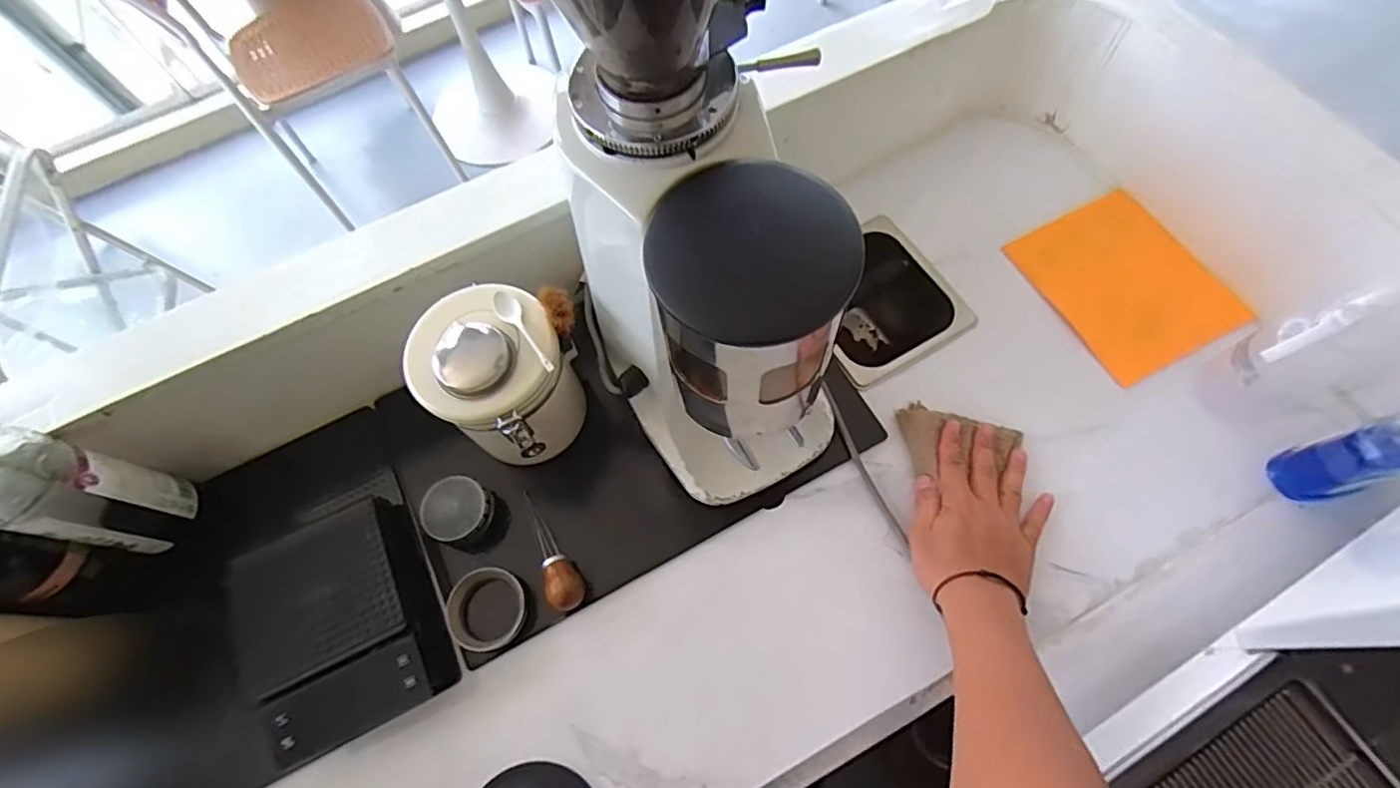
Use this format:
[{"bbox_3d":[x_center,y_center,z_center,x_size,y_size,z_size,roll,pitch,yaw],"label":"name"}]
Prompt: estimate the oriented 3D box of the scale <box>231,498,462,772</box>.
[{"bbox_3d":[-0.316,0.204,0.543,0.144,0.064,0.181,-24,79,-10],"label":"scale"}]

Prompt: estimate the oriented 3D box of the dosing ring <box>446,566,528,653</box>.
[{"bbox_3d":[-0.193,0.196,0.568,0.069,0.023,0.071,-1,66,3],"label":"dosing ring"}]

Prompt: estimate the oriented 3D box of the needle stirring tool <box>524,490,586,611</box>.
[{"bbox_3d":[-0.138,0.143,0.586,0.031,0.026,0.121,-20,67,-5],"label":"needle stirring tool"}]

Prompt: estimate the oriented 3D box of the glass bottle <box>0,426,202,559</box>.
[{"bbox_3d":[-0.529,0.064,0.475,0.062,0.308,0.074,14,68,9],"label":"glass bottle"}]

